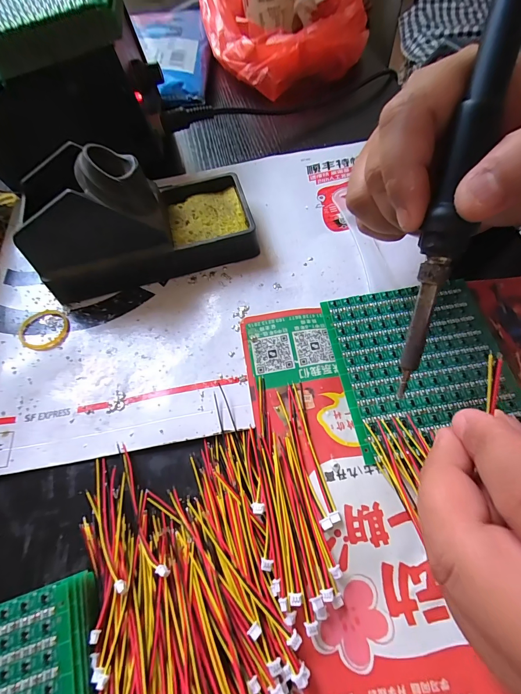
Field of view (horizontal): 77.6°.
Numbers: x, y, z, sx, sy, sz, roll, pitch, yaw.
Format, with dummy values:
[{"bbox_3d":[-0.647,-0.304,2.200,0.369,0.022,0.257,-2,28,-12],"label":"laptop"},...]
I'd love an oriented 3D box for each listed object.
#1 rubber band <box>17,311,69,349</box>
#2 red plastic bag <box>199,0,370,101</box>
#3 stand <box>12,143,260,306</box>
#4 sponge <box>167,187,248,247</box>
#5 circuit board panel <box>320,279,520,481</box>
[{"bbox_3d":[-0.150,-0.012,0.226,0.031,0.005,0.034,-2,62,3],"label":"rubber band"},{"bbox_3d":[0.016,-0.410,0.389,0.169,0.070,0.248,-15,62,-4],"label":"red plastic bag"},{"bbox_3d":[-0.084,-0.097,0.225,0.146,0.075,0.067,-16,62,-4],"label":"stand"},{"bbox_3d":[-0.042,-0.098,0.254,0.054,0.021,0.050,-15,62,-4],"label":"sponge"},{"bbox_3d":[0.093,0.009,0.188,0.093,0.004,0.101,-10,64,-1],"label":"circuit board panel"}]

